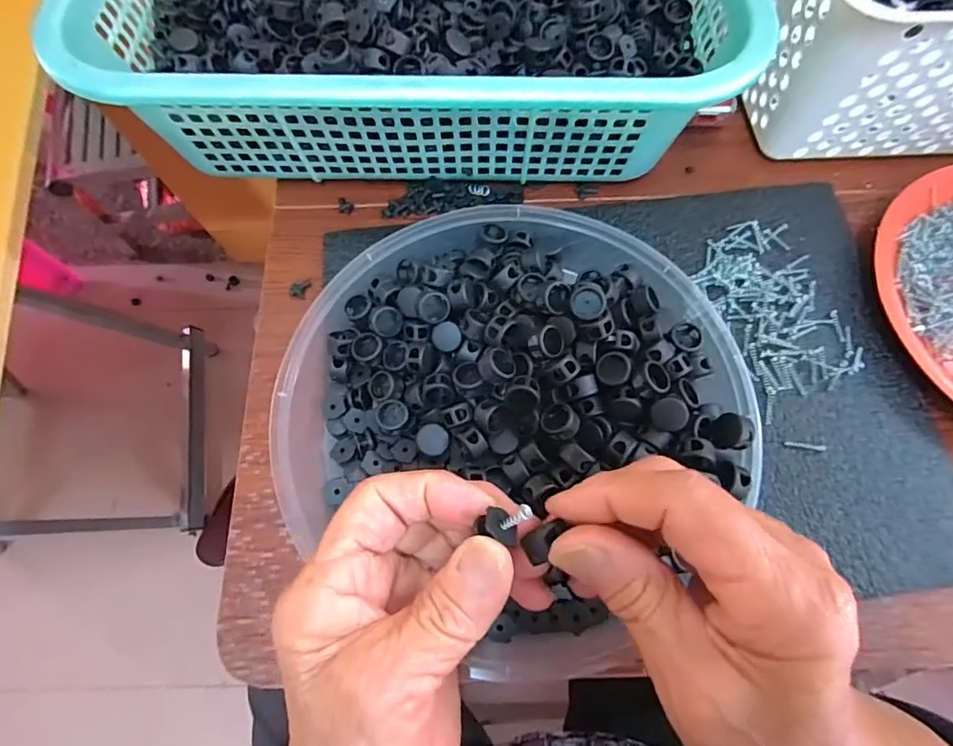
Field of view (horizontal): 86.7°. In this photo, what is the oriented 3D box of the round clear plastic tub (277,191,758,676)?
[{"bbox_3d":[0.016,0.009,0.269,0.213,0.052,0.224,0,71,1],"label":"round clear plastic tub"}]

